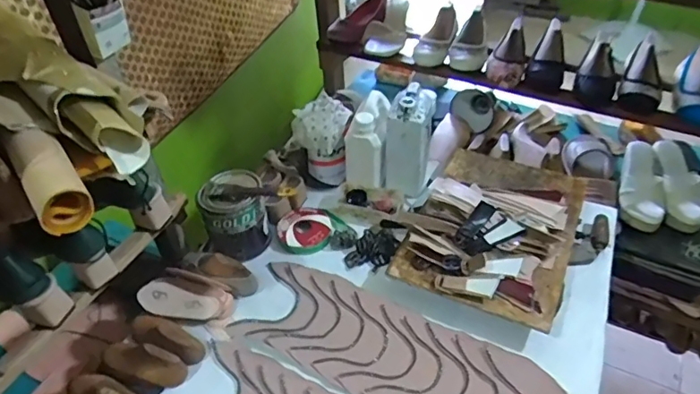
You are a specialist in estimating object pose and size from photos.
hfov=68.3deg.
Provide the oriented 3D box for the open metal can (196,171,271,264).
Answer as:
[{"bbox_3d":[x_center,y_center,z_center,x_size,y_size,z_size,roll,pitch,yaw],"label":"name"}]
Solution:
[{"bbox_3d":[-0.198,0.034,0.897,0.107,0.127,0.098,-1,44,1],"label":"open metal can"}]

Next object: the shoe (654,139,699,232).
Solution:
[{"bbox_3d":[0.719,-0.038,1.140,0.079,0.069,0.233,8,45,10],"label":"shoe"}]

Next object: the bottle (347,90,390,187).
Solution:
[{"bbox_3d":[0.035,-0.111,0.998,0.073,0.135,0.118,2,45,5],"label":"bottle"}]

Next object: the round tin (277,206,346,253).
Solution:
[{"bbox_3d":[-0.079,0.057,0.946,0.103,0.019,0.107,28,52,28],"label":"round tin"}]

